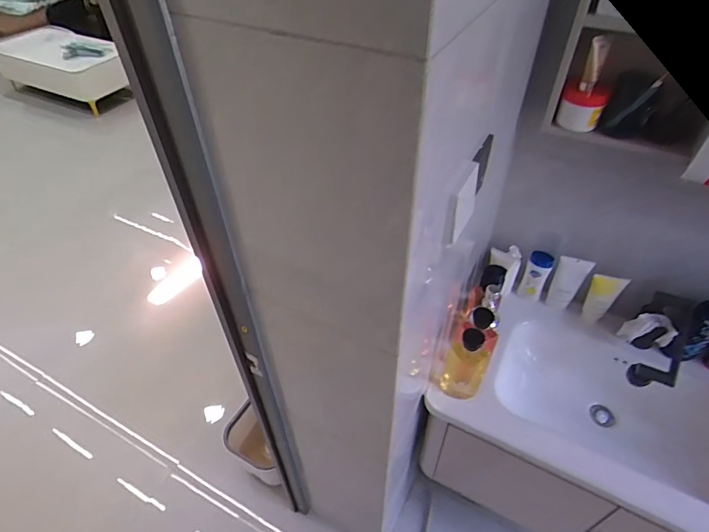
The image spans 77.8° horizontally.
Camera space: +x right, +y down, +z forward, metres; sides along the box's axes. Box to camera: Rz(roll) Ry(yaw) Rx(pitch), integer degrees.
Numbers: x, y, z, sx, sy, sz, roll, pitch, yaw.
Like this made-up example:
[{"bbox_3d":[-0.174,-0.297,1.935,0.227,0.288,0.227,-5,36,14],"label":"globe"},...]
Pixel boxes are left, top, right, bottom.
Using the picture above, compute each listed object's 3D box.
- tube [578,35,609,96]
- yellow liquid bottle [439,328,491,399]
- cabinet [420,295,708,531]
[{"bbox_3d":[0.423,-0.355,0.777,0.027,0.092,0.023,19,49,20],"label":"tube"},{"bbox_3d":[0.248,0.217,0.986,0.087,0.233,0.060,5,46,7],"label":"yellow liquid bottle"},{"bbox_3d":[0.664,0.474,1.228,0.832,0.461,0.504,21,50,21],"label":"cabinet"}]

